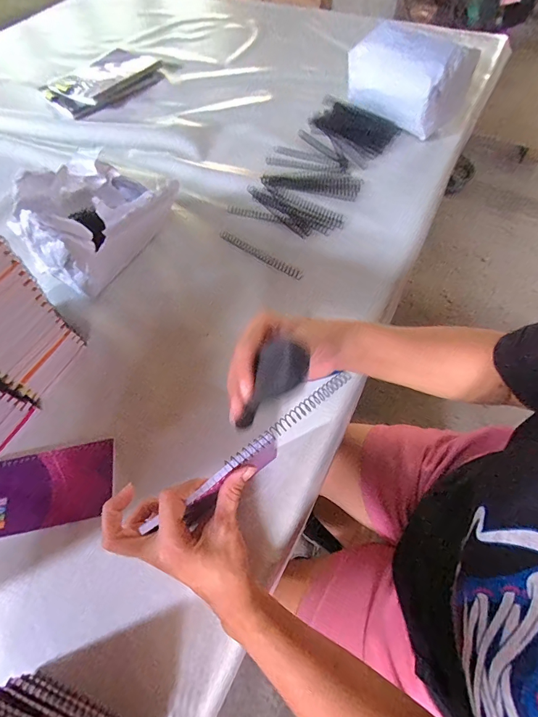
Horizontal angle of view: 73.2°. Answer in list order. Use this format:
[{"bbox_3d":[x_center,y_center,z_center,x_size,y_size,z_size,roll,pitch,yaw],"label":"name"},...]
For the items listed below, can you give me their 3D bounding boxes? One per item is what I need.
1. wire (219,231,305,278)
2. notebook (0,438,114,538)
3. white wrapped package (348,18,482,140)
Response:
[{"bbox_3d":[-0.015,-0.155,0.542,0.149,0.008,0.015,32,65,18],"label":"wire"},{"bbox_3d":[-0.230,0.136,0.382,0.131,0.008,0.078,-11,60,-5],"label":"notebook"},{"bbox_3d":[0.251,-0.517,0.670,0.207,0.137,0.134,40,68,22],"label":"white wrapped package"}]

